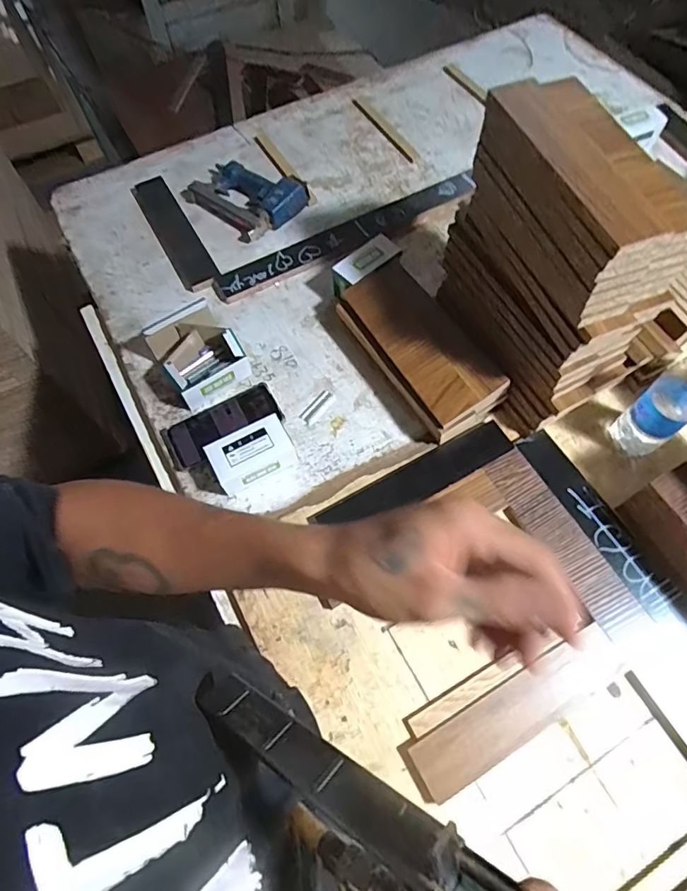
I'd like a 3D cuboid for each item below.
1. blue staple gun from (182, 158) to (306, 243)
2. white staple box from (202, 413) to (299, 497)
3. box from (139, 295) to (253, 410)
[{"bbox_3d":[-0.188,-0.469,0.911,0.214,0.047,0.146,35,70,15],"label":"blue staple gun"},{"bbox_3d":[-0.125,0.016,0.684,0.107,0.055,0.065,-28,68,-12],"label":"white staple box"},{"bbox_3d":[-0.220,-0.140,0.753,0.113,0.058,0.136,-33,69,-14],"label":"box"}]

